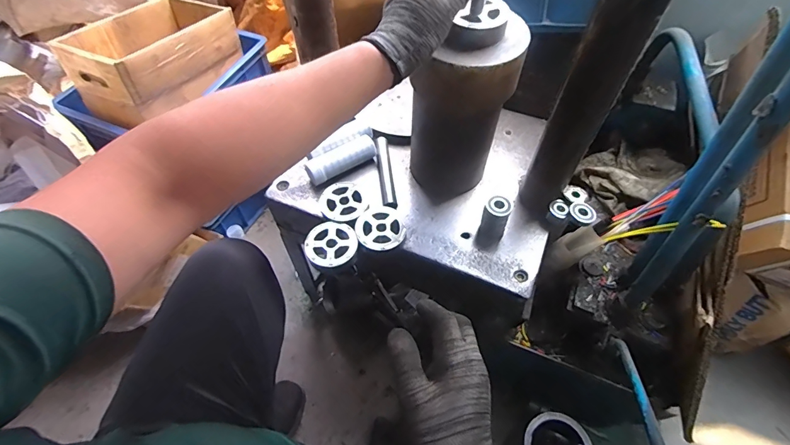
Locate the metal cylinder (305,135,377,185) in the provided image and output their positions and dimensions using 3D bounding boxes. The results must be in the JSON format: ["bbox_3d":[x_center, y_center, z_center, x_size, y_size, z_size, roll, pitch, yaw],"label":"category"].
[{"bbox_3d":[-0.091,-0.108,0.679,0.127,0.031,0.038,-30,61,-18],"label":"metal cylinder"}]

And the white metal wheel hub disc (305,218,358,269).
[{"bbox_3d":[-0.097,0.031,0.592,0.075,0.005,0.081,-9,57,-6],"label":"white metal wheel hub disc"}]

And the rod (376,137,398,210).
[{"bbox_3d":[-0.017,-0.087,0.672,0.022,0.017,0.149,-6,56,-4],"label":"rod"}]

